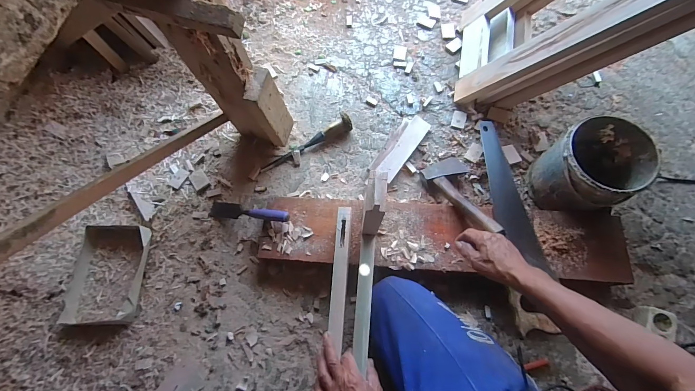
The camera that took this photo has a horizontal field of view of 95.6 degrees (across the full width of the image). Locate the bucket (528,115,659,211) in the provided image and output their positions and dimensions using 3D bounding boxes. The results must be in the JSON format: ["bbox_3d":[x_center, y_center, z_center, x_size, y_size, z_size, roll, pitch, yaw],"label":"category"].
[{"bbox_3d":[0.553,-0.058,0.733,0.184,0.180,0.177,-1,70,3],"label":"bucket"}]

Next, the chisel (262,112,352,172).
[{"bbox_3d":[-0.115,-0.145,0.858,0.272,0.048,0.034,-26,70,-7],"label":"chisel"}]

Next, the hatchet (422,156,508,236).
[{"bbox_3d":[0.271,-0.005,0.747,0.109,0.026,0.281,-12,37,-2],"label":"hatchet"}]

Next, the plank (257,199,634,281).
[{"bbox_3d":[0.206,0.092,0.727,0.805,0.023,0.162,2,70,4],"label":"plank"}]

